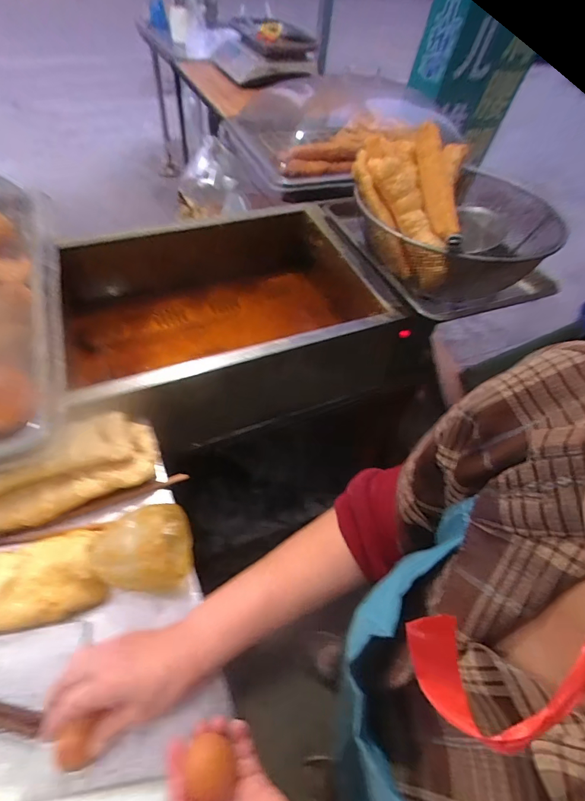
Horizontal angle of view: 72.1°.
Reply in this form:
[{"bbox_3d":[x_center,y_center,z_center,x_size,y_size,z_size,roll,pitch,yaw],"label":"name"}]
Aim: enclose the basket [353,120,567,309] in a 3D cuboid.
[{"bbox_3d":[0.307,-0.348,0.792,0.404,0.173,0.358,28,56,14],"label":"basket"}]

